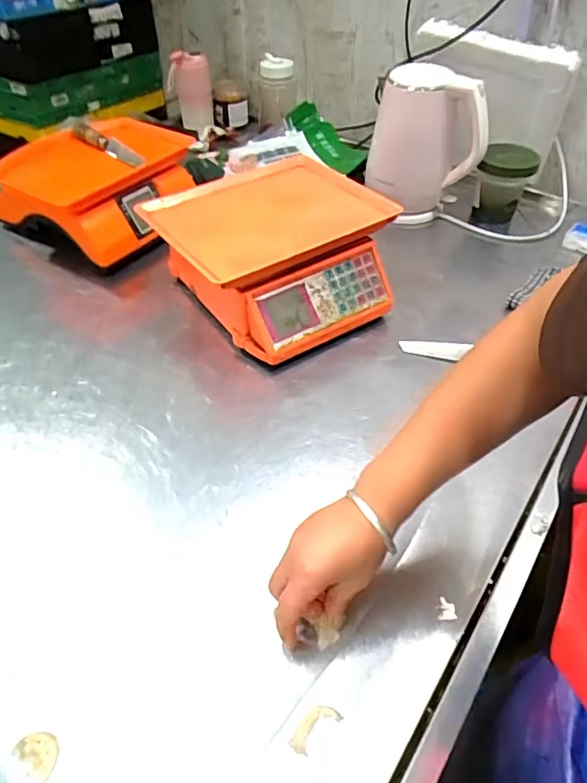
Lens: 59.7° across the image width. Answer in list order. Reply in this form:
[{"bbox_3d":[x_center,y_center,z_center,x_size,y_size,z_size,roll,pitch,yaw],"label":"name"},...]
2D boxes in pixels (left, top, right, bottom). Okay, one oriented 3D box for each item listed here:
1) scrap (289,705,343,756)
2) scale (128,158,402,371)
[{"bbox_3d":[0.016,0.255,0.389,0.041,0.004,0.020,-31,53,-29],"label":"scrap"},{"bbox_3d":[-0.021,-0.191,0.741,0.301,0.150,0.296,-23,50,-23],"label":"scale"}]

